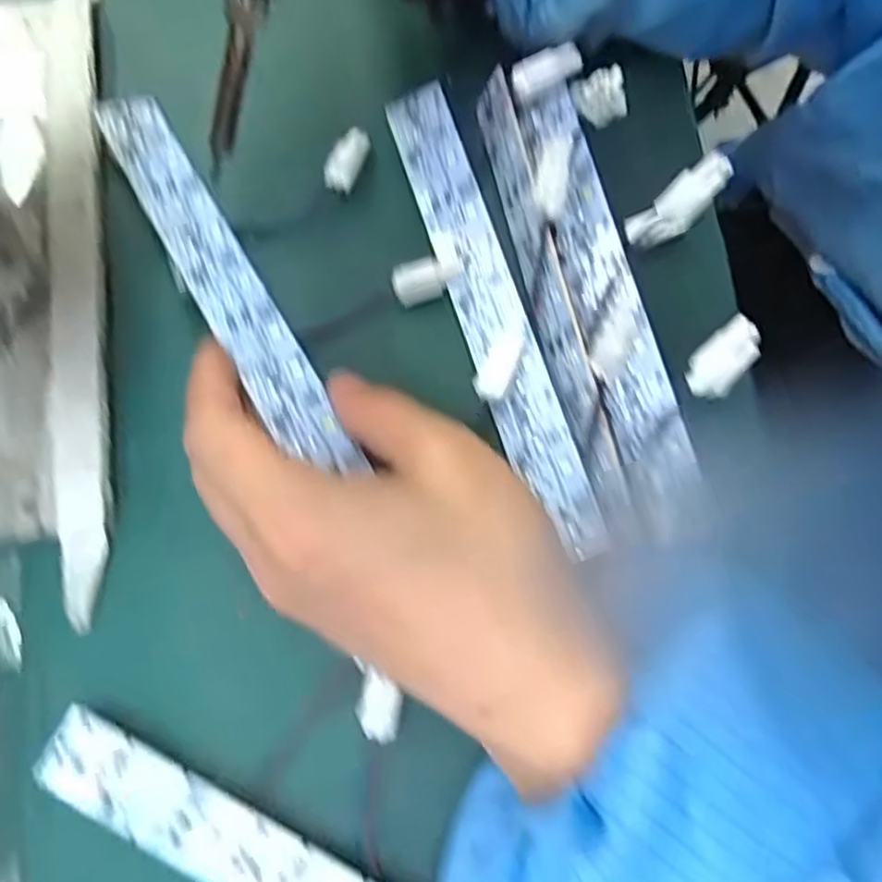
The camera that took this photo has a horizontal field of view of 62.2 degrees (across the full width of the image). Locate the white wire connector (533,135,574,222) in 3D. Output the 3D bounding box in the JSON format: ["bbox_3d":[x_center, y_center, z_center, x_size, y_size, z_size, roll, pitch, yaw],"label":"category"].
[{"bbox_3d":[0.039,-0.094,0.259,0.011,0.004,0.028,9,109,1],"label":"white wire connector"}]

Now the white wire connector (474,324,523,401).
[{"bbox_3d":[0.022,-0.028,0.265,0.011,0.008,0.031,27,77,2],"label":"white wire connector"}]

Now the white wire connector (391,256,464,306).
[{"bbox_3d":[-0.005,-0.062,0.276,0.027,0.007,0.014,-20,80,-8],"label":"white wire connector"}]

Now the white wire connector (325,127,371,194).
[{"bbox_3d":[-0.037,-0.112,0.291,0.012,0.005,0.027,23,77,2],"label":"white wire connector"}]

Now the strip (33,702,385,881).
[{"bbox_3d":[-0.036,0.139,0.222,0.191,0.005,0.026,29,79,4],"label":"strip"}]

